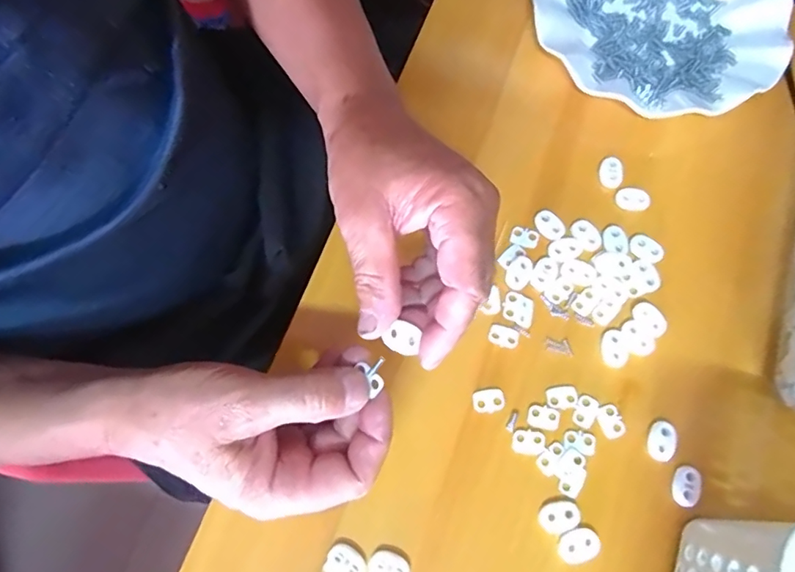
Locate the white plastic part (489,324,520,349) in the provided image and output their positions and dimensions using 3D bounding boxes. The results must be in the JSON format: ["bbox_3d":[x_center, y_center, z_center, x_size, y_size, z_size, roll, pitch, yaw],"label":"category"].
[{"bbox_3d":[0.068,0.032,0.329,0.019,0.004,0.013,17,74,4],"label":"white plastic part"}]

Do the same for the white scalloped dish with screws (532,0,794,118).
[{"bbox_3d":[0.194,-0.206,0.390,0.178,0.025,0.177,0,73,-1],"label":"white scalloped dish with screws"}]

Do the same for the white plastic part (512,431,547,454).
[{"bbox_3d":[0.079,0.094,0.309,0.020,0.004,0.014,4,73,0],"label":"white plastic part"}]

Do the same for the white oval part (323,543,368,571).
[{"bbox_3d":[-0.030,0.156,0.288,0.023,0.004,0.019,40,77,10],"label":"white oval part"}]

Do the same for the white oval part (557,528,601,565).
[{"bbox_3d":[0.103,0.147,0.293,0.023,0.004,0.016,-23,75,-7],"label":"white oval part"}]

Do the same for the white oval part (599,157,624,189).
[{"bbox_3d":[0.148,-0.079,0.357,0.014,0.004,0.021,7,74,1],"label":"white oval part"}]

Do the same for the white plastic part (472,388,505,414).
[{"bbox_3d":[0.056,0.070,0.318,0.019,0.004,0.014,-8,74,-3],"label":"white plastic part"}]

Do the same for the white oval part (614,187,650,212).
[{"bbox_3d":[0.161,-0.059,0.356,0.021,0.010,0.013,13,74,3],"label":"white oval part"}]

